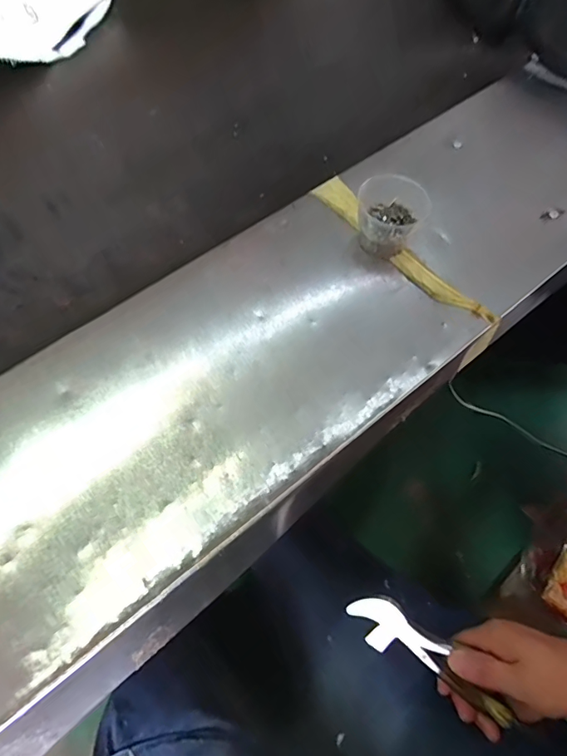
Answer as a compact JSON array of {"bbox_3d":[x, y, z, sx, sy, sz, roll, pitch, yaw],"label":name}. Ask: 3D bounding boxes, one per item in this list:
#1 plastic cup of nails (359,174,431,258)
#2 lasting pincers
[{"bbox_3d":[0.099,-0.158,0.457,0.065,0.039,0.069,1,66,-2],"label":"plastic cup of nails"},{"bbox_3d":[0.129,0.253,0.422,0.157,0.019,0.039,37,70,9],"label":"lasting pincers"}]

